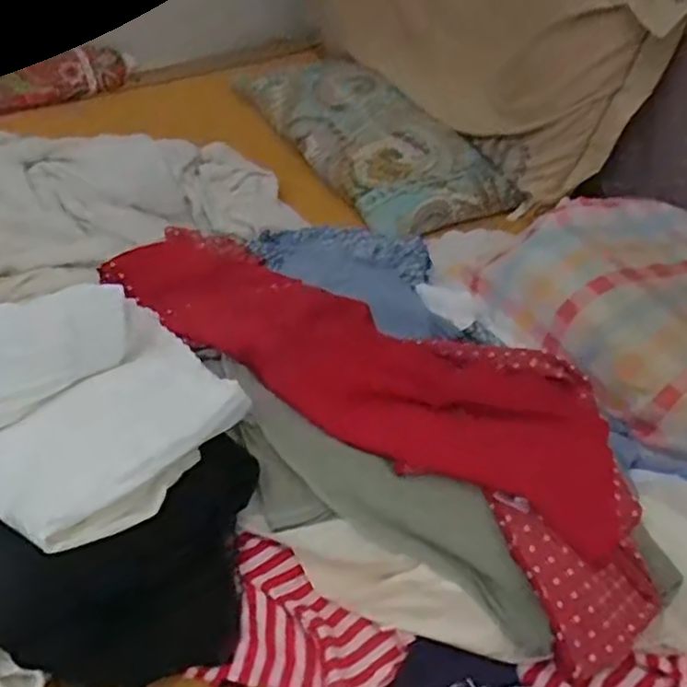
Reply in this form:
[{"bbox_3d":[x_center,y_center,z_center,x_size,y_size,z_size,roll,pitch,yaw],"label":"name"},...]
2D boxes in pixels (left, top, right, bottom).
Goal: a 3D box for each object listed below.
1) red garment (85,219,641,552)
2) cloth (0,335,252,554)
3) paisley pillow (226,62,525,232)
[{"bbox_3d":[0.005,0.004,0.726,0.580,0.056,0.223,21,45,17],"label":"red garment"},{"bbox_3d":[-0.191,0.079,0.606,0.205,0.047,0.171,-35,39,-25],"label":"cloth"},{"bbox_3d":[0.041,-0.327,1.150,0.230,0.097,0.490,-22,49,-27],"label":"paisley pillow"}]

